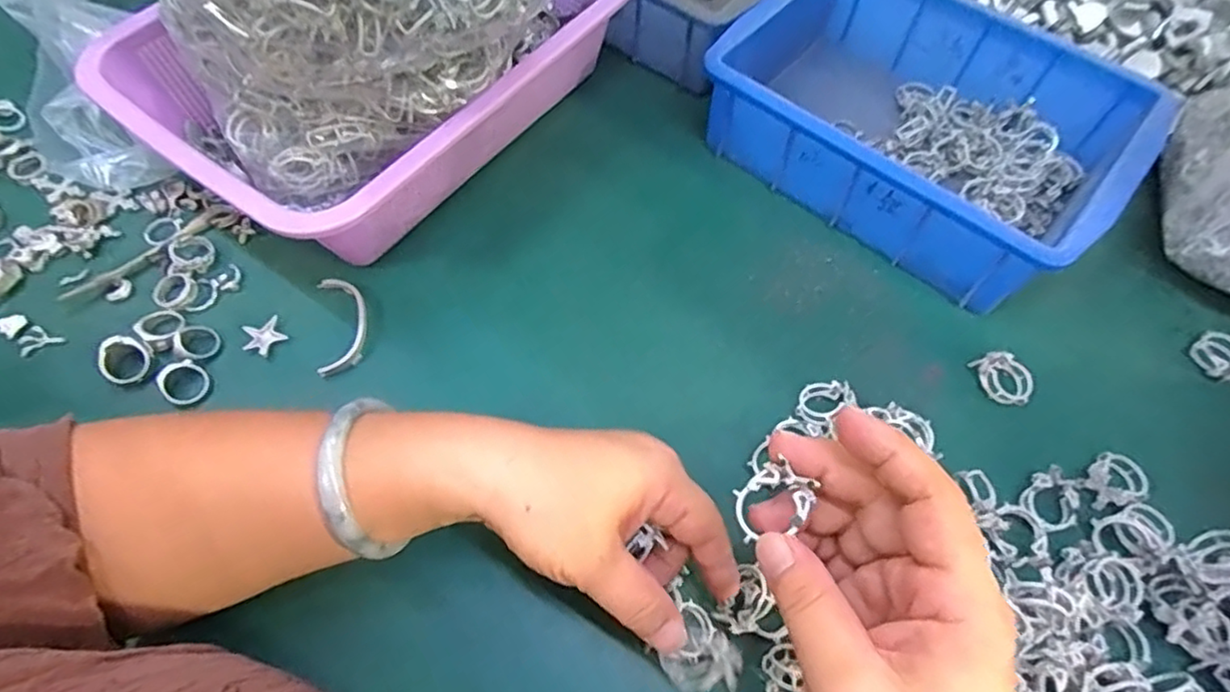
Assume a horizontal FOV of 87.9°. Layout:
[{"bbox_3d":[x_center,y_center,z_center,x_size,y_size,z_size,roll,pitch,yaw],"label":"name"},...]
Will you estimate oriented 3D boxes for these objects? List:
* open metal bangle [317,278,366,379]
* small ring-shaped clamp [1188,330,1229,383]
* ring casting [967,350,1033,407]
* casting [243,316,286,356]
[{"bbox_3d":[-0.162,-0.014,0.380,0.027,0.010,0.065,-10,64,-4],"label":"open metal bangle"},{"bbox_3d":[0.358,0.007,0.376,0.025,0.012,0.032,-13,64,-8],"label":"small ring-shaped clamp"},{"bbox_3d":[0.225,0.019,0.370,0.026,0.011,0.033,-22,65,-12],"label":"ring casting"},{"bbox_3d":[-0.207,-0.005,0.377,0.023,0.005,0.022,-20,65,-8],"label":"casting"}]

